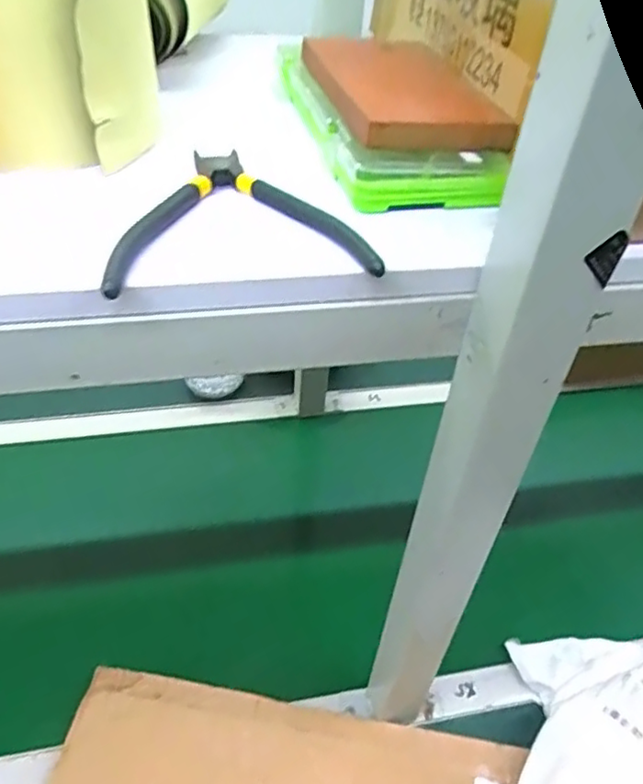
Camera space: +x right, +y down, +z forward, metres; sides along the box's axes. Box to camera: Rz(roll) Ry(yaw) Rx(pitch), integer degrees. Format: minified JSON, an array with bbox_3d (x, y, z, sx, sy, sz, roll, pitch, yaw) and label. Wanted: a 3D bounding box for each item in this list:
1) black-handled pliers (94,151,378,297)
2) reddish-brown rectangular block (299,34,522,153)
[{"bbox_3d":[-0.043,-0.090,0.320,0.124,0.012,0.121,-6,44,-12],"label":"black-handled pliers"},{"bbox_3d":[0.050,-0.188,0.393,0.092,0.019,0.153,-8,44,-14],"label":"reddish-brown rectangular block"}]

